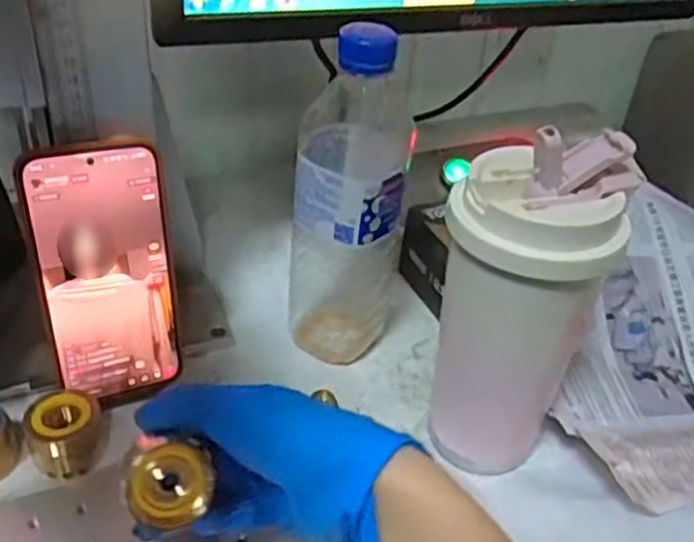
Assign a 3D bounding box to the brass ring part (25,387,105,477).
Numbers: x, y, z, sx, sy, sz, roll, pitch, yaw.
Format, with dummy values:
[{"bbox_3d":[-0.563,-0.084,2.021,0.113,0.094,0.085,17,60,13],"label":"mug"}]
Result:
[{"bbox_3d":[-0.160,0.091,0.405,0.035,0.032,0.039,29,43,29],"label":"brass ring part"}]

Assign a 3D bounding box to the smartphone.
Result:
[{"bbox_3d":[-0.139,0.005,0.417,0.076,0.162,0.005,-15,30,-23],"label":"smartphone"}]

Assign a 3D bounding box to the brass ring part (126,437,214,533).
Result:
[{"bbox_3d":[-0.080,0.097,0.322,0.038,0.022,0.035,2,81,-11],"label":"brass ring part"}]

